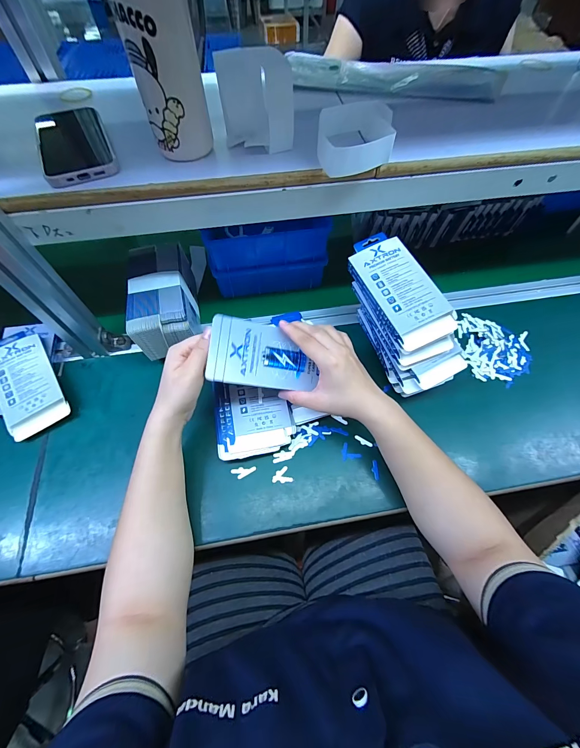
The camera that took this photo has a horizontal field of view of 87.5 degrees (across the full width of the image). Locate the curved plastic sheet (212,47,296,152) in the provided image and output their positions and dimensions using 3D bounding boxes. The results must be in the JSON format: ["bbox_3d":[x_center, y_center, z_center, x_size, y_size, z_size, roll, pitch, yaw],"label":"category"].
[{"bbox_3d":[-0.035,-0.292,0.327,0.077,0.076,0.030,-4,61,-2],"label":"curved plastic sheet"}]

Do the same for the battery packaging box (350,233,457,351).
[{"bbox_3d":[0.146,-0.116,0.414,0.081,0.023,0.167,-28,72,-2],"label":"battery packaging box"}]

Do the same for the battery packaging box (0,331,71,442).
[{"bbox_3d":[-0.392,0.009,0.449,0.077,0.013,0.167,-30,71,-18],"label":"battery packaging box"}]

